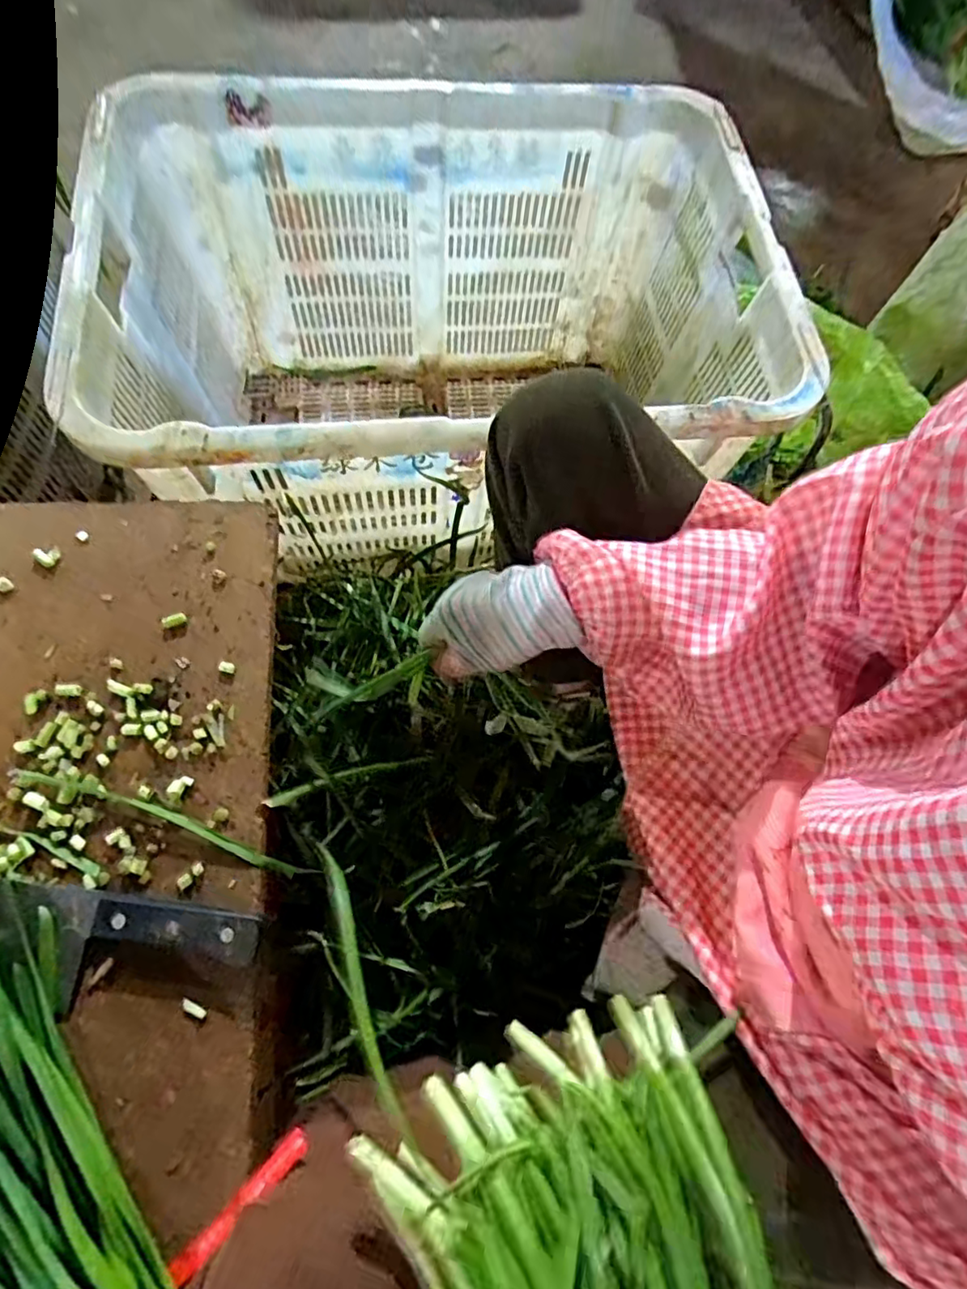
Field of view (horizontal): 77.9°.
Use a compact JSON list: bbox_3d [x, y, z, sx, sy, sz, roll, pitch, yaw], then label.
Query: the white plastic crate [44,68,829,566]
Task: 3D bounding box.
[{"bbox_3d":[-0.036,-0.321,0.734,0.697,0.362,0.516,4,70,-4],"label":"white plastic crate"}]

